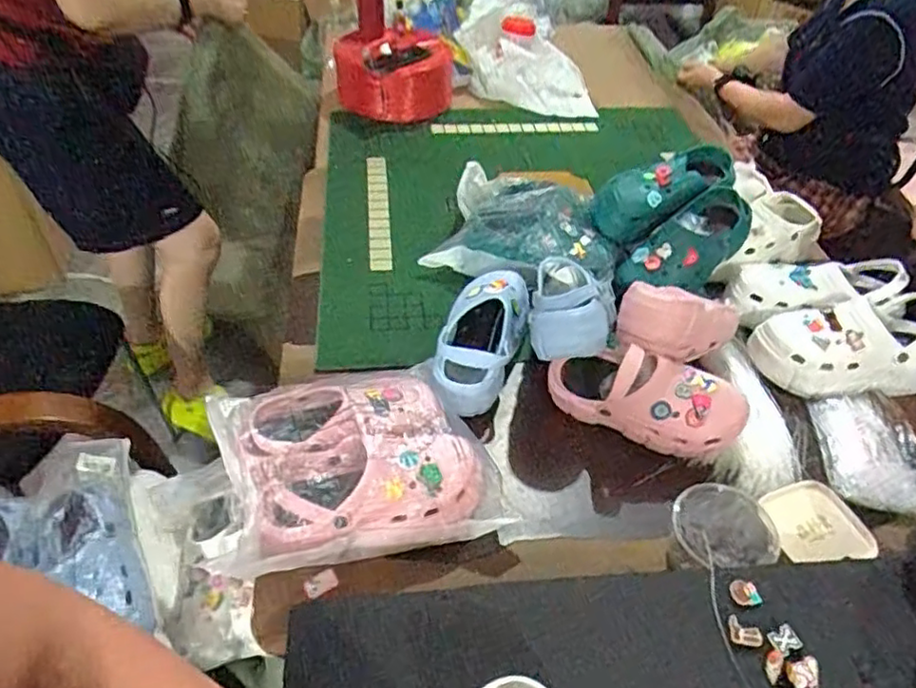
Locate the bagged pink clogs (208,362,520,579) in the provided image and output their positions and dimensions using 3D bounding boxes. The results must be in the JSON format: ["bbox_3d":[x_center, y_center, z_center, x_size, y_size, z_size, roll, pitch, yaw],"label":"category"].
[{"bbox_3d":[-0.124,0.132,0.803,0.328,0.099,0.251,-9,45,-12],"label":"bagged pink clogs"}]

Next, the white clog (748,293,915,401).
[{"bbox_3d":[0.574,0.001,0.971,0.248,0.106,0.124,-6,44,-9],"label":"white clog"}]

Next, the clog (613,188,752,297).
[{"bbox_3d":[0.370,-0.158,1.068,0.265,0.107,0.093,-31,51,-11],"label":"clog"}]

